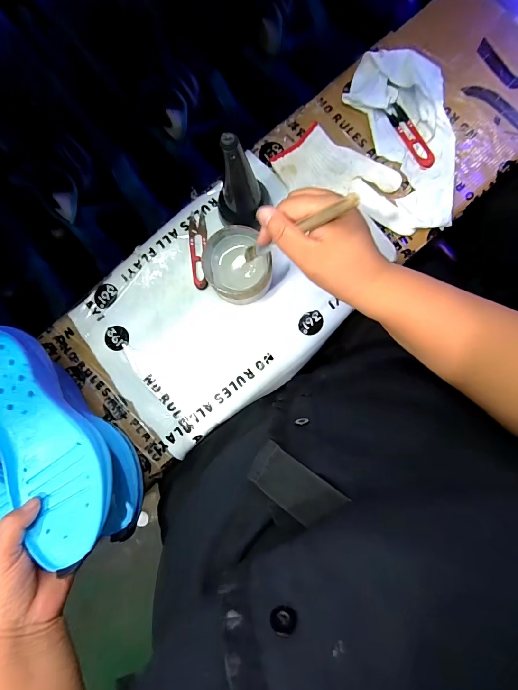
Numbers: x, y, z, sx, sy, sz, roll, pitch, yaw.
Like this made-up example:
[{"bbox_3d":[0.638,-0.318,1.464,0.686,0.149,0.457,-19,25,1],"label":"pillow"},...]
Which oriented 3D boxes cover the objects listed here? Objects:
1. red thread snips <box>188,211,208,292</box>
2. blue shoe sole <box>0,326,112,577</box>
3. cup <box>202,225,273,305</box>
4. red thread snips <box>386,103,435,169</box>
[{"bbox_3d":[-0.077,-0.122,0.452,0.022,0.008,0.099,-5,85,2],"label":"red thread snips"},{"bbox_3d":[-0.217,0.088,0.340,0.086,0.033,0.238,-34,80,0],"label":"blue shoe sole"},{"bbox_3d":[-0.024,-0.094,0.428,0.079,0.053,0.083,0,85,2],"label":"cup"},{"bbox_3d":[0.197,-0.271,0.449,0.022,0.006,0.098,-27,85,0],"label":"red thread snips"}]

